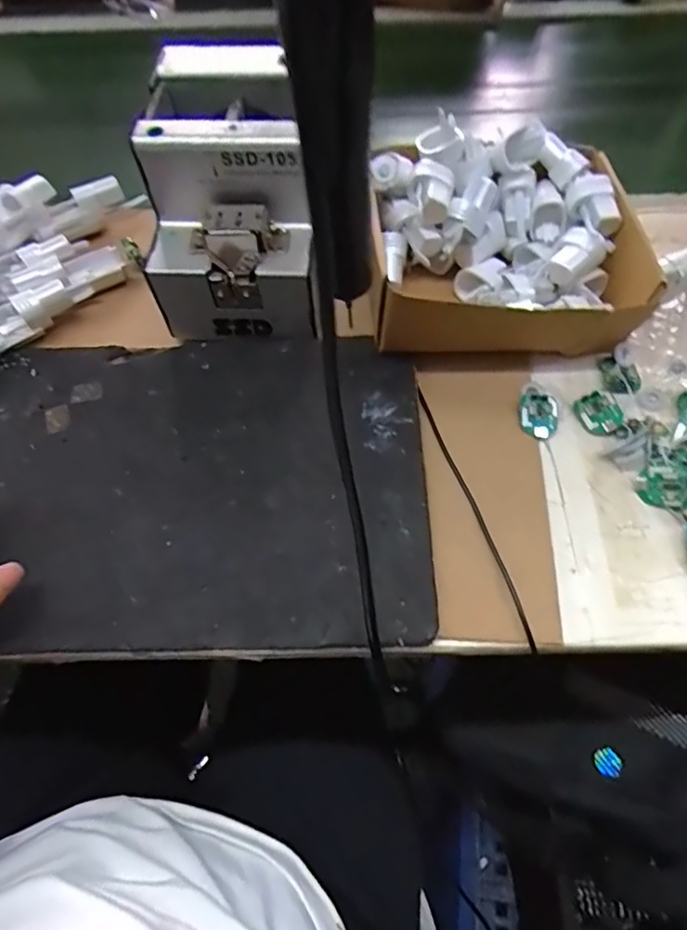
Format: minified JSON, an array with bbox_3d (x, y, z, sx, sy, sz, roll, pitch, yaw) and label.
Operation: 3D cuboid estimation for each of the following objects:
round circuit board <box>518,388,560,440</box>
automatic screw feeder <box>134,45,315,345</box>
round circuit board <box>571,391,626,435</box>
[{"bbox_3d":[0.150,-0.040,0.429,0.030,0.008,0.041,13,62,9],"label":"round circuit board"},{"bbox_3d":[-0.089,-0.215,0.452,0.118,0.140,0.174,-3,60,0],"label":"automatic screw feeder"},{"bbox_3d":[0.197,-0.039,0.428,0.031,0.011,0.034,-1,61,1],"label":"round circuit board"}]

